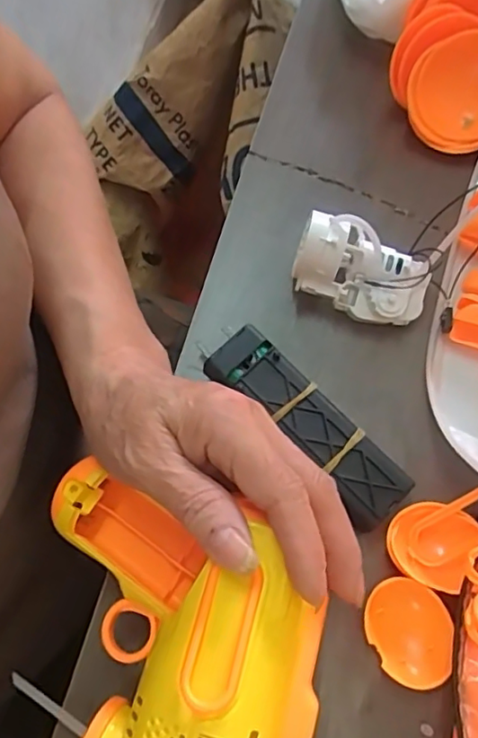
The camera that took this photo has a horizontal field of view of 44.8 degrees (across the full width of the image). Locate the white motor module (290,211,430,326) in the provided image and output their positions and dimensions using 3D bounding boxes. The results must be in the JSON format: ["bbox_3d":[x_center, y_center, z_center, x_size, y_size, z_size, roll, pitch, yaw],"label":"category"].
[{"bbox_3d":[0.064,-0.051,0.299,0.068,0.038,0.039,20,72,9],"label":"white motor module"}]

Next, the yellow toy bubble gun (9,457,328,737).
[{"bbox_3d":[-0.032,0.112,0.223,0.118,0.050,0.128,12,71,6],"label":"yellow toy bubble gun"}]

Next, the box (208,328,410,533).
[{"bbox_3d":[0.032,0.027,0.278,0.031,0.020,0.109,-43,74,-13],"label":"box"}]

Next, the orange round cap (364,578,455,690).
[{"bbox_3d":[0.073,0.114,0.251,0.034,0.012,0.040,5,70,3],"label":"orange round cap"}]

